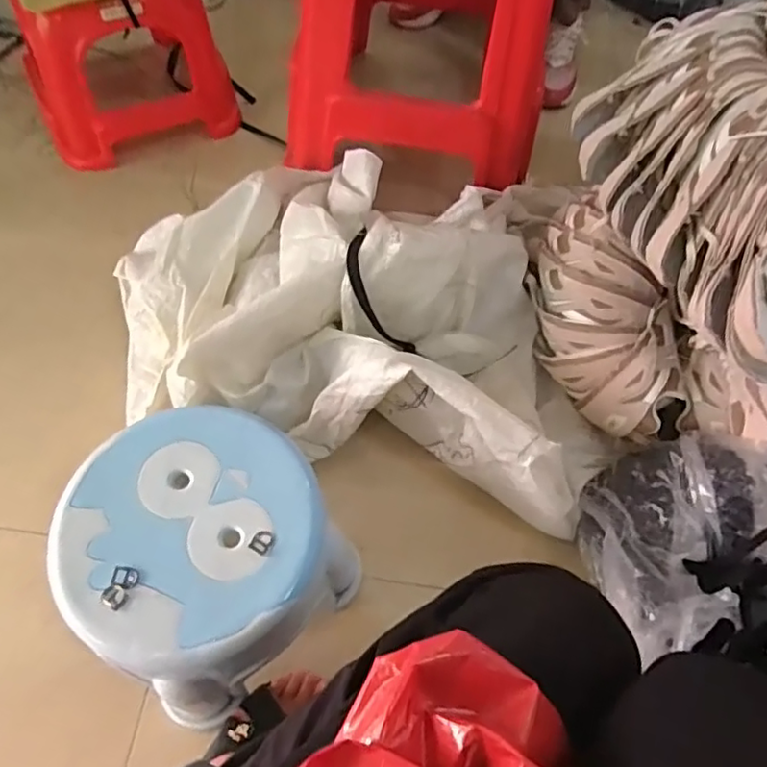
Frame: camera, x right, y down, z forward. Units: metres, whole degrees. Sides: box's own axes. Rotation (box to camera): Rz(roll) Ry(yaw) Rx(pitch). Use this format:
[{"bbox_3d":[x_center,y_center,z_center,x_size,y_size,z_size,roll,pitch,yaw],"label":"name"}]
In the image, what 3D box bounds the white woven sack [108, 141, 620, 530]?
[{"bbox_3d":[-0.019,-0.102,0.787,0.671,0.197,0.409,16,60,5],"label":"white woven sack"}]

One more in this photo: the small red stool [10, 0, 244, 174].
[{"bbox_3d":[-0.419,-0.561,0.947,0.288,0.281,0.283,-22,64,-16],"label":"small red stool"}]

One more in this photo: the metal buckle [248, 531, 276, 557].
[{"bbox_3d":[-0.106,0.140,0.538,0.019,0.004,0.021,28,62,11],"label":"metal buckle"}]

